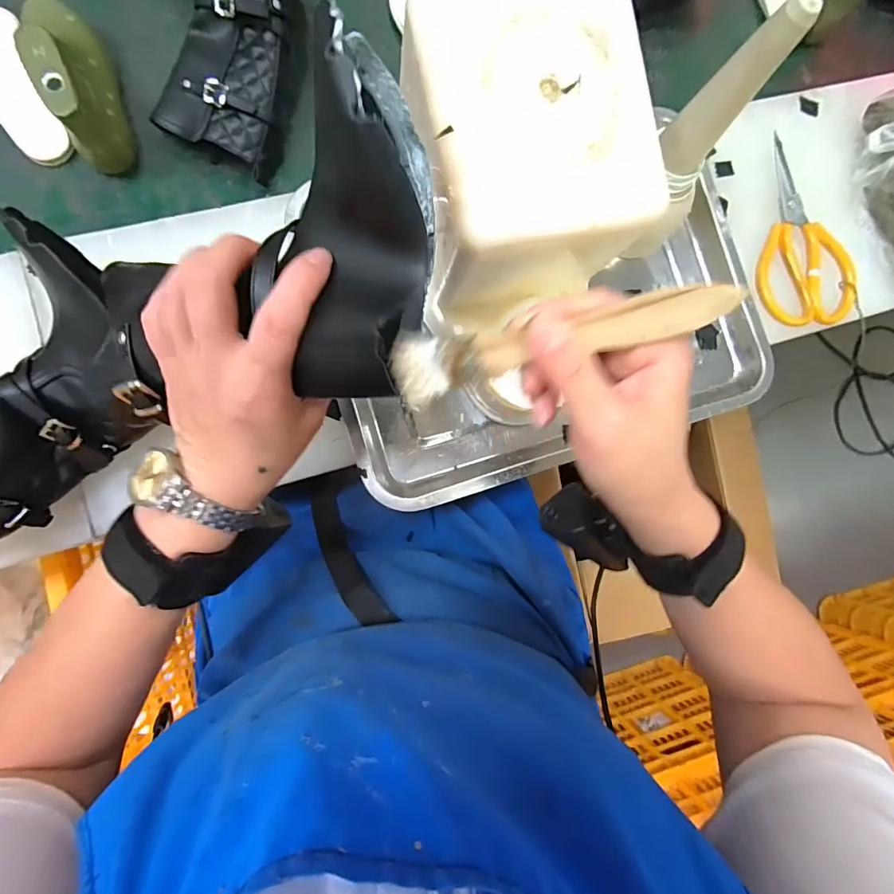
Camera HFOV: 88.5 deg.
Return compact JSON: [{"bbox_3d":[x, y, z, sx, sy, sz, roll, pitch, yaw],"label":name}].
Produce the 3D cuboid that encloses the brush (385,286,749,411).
[{"bbox_3d":[0.041,-0.043,0.193,0.139,0.015,0.029,-8,87,22],"label":"brush"}]

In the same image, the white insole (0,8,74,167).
[{"bbox_3d":[-0.393,-0.324,0.414,0.054,0.016,0.148,-26,90,-9],"label":"white insole"}]

